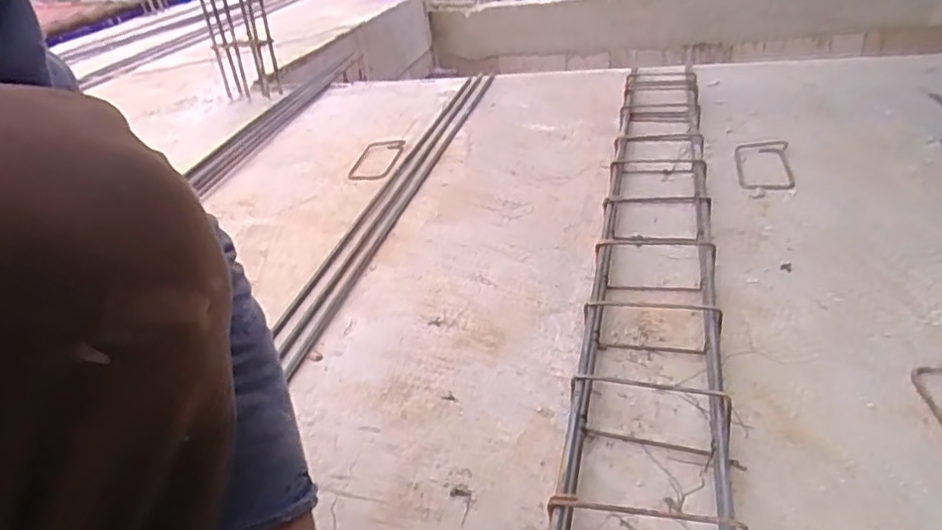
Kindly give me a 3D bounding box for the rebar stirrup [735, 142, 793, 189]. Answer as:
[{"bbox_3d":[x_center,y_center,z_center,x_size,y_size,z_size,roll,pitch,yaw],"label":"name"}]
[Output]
[{"bbox_3d":[0.510,-0.171,1.128,0.088,0.029,0.180,3,32,18],"label":"rebar stirrup"}]

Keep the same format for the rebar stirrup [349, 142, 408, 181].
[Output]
[{"bbox_3d":[-0.198,-0.223,1.353,0.091,0.013,0.186,-2,31,9],"label":"rebar stirrup"}]

